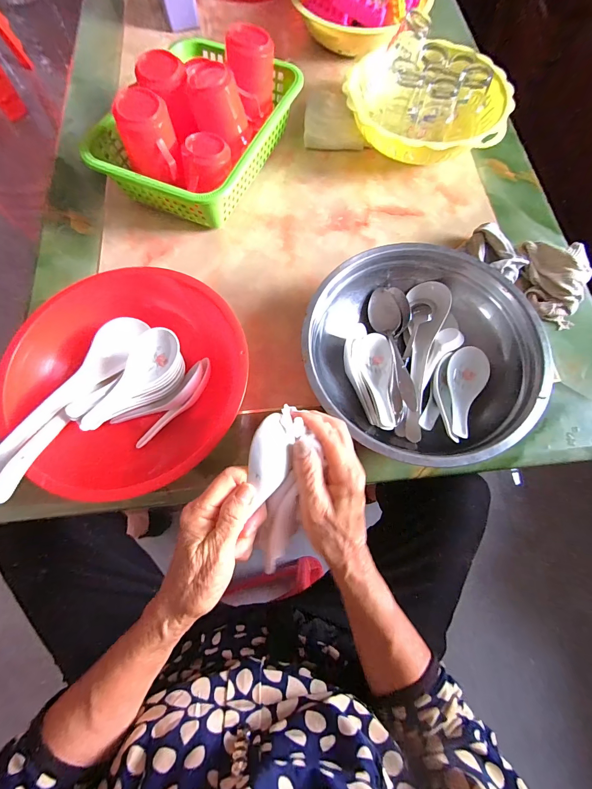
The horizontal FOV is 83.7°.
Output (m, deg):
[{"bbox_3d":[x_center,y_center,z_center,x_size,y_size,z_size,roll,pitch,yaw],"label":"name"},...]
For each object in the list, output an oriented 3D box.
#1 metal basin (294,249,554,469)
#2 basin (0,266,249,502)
[{"bbox_3d":[0.139,-0.045,0.390,0.250,0.072,0.250,0,71,0],"label":"metal basin"},{"bbox_3d":[-0.177,-0.014,0.367,0.246,0.079,0.240,0,71,0],"label":"basin"}]

